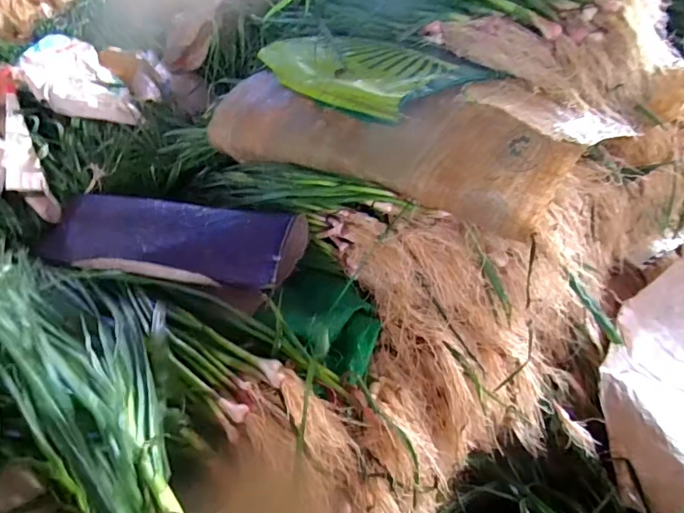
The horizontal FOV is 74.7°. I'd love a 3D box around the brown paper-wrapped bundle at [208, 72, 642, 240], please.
[{"bbox_3d":[0.032,-0.176,0.615,0.580,0.113,0.165,23,46,31],"label":"brown paper-wrapped bundle"}]

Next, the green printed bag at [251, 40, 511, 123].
[{"bbox_3d":[-0.001,-0.266,0.642,0.395,0.027,0.138,29,65,37],"label":"green printed bag"}]

